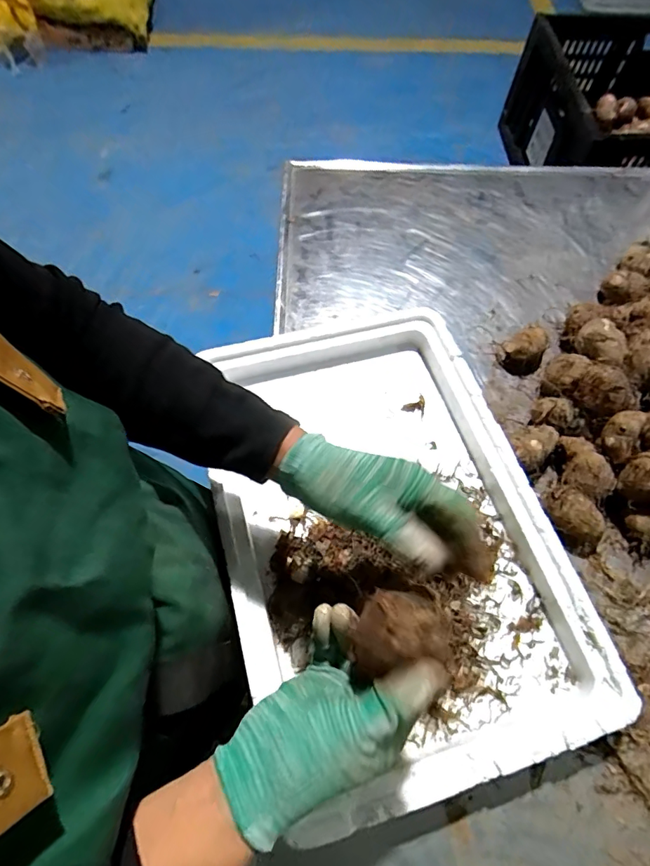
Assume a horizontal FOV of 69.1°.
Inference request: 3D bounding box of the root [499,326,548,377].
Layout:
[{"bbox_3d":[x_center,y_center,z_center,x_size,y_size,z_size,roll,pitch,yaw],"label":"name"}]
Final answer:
[{"bbox_3d":[0.245,-0.102,0.579,0.048,0.038,0.051,1,62,-2],"label":"root"}]

